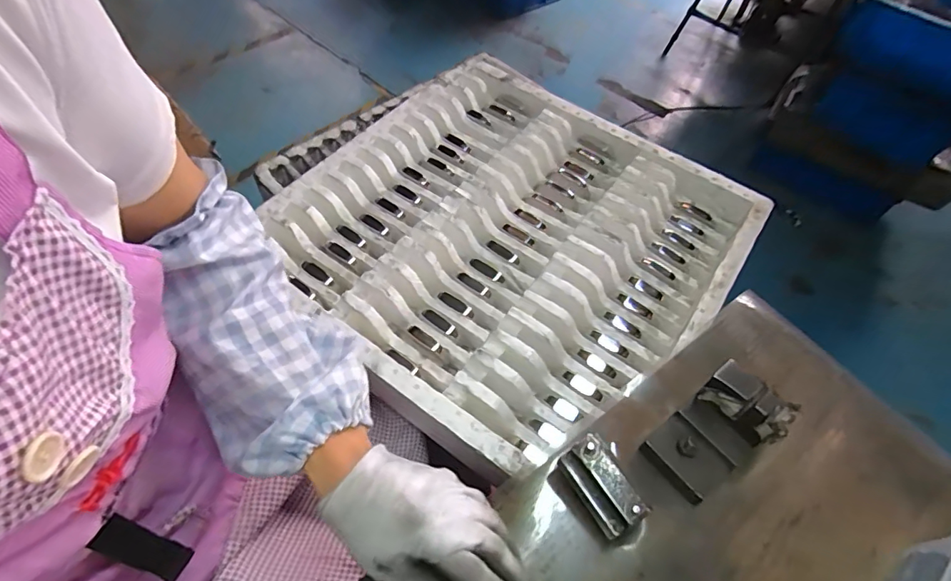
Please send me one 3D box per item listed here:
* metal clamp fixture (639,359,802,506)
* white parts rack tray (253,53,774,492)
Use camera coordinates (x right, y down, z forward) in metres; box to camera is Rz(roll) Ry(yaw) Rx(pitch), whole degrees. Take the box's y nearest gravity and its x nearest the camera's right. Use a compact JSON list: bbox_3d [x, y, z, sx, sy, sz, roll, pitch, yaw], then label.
[{"bbox_3d":[0.200,0.119,0.416,0.095,0.074,0.067,-29,61,-22],"label":"metal clamp fixture"},{"bbox_3d":[0.048,-0.082,0.665,0.531,0.085,0.552,33,59,17],"label":"white parts rack tray"}]

